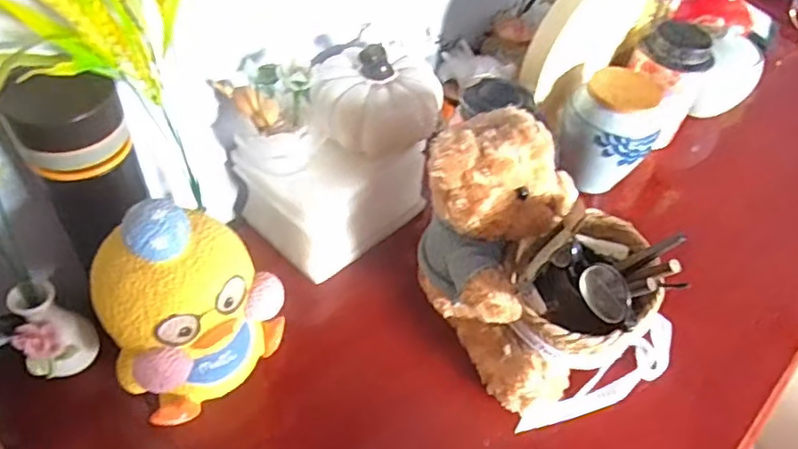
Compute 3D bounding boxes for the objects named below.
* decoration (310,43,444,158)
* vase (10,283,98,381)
[{"bbox_3d":[-0.022,-0.137,0.586,0.134,0.079,0.120,7,48,0],"label":"decoration"},{"bbox_3d":[-0.292,0.091,0.484,0.049,0.087,0.045,4,48,-3],"label":"vase"}]

